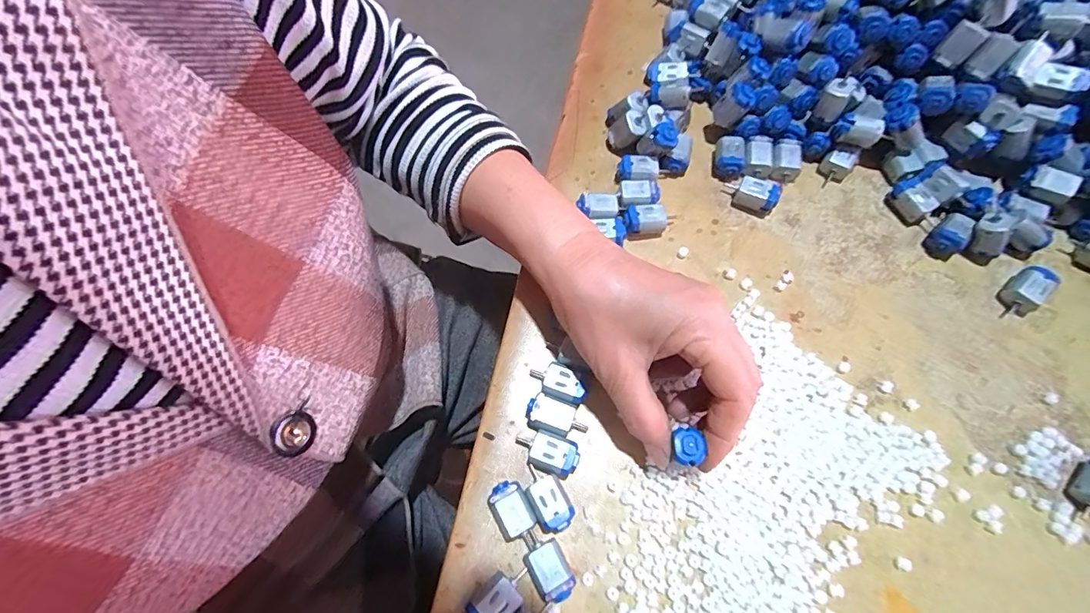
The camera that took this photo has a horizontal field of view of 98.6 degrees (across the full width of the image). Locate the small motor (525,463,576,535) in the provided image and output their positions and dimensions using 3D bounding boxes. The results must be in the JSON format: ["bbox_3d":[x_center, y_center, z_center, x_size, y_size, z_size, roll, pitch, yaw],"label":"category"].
[{"bbox_3d":[0.001,0.105,0.258,0.018,0.013,0.036,-31,71,-11],"label":"small motor"}]

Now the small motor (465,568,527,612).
[{"bbox_3d":[-0.023,0.148,0.240,0.019,0.018,0.032,43,75,16],"label":"small motor"}]

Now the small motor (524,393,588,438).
[{"bbox_3d":[0.007,0.066,0.273,0.035,0.013,0.020,18,70,8],"label":"small motor"}]

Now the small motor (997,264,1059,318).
[{"bbox_3d":[0.302,-0.009,0.295,0.031,0.018,0.019,-41,73,-14],"label":"small motor"}]

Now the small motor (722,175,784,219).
[{"bbox_3d":[0.143,-0.077,0.326,0.035,0.019,0.018,27,71,11],"label":"small motor"}]

